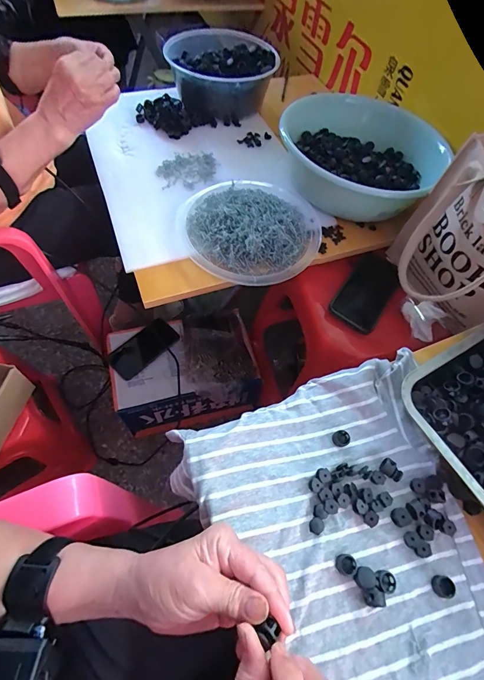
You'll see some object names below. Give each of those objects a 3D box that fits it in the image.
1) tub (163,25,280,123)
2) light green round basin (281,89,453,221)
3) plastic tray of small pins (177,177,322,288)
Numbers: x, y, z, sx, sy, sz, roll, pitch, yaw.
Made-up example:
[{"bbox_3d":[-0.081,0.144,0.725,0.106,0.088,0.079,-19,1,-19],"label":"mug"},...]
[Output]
[{"bbox_3d":[-0.047,-0.569,0.734,0.197,0.107,0.197,2,60,-4],"label":"tub"},{"bbox_3d":[0.200,-0.337,0.604,0.258,0.089,0.227,11,60,2],"label":"light green round basin"},{"bbox_3d":[0.019,-0.193,0.566,0.235,0.046,0.232,-19,64,-15],"label":"plastic tray of small pins"}]

